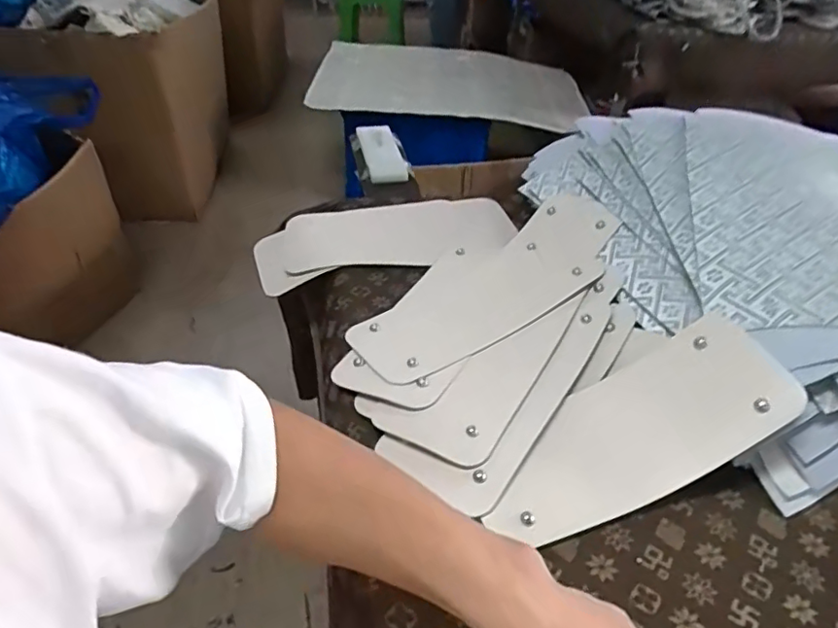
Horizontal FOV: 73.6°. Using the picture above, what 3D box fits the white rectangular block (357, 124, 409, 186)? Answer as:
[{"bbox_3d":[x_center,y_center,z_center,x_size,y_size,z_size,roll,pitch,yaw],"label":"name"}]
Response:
[{"bbox_3d":[-0.069,-0.293,1.013,0.080,0.026,0.182,-7,43,-11],"label":"white rectangular block"}]

